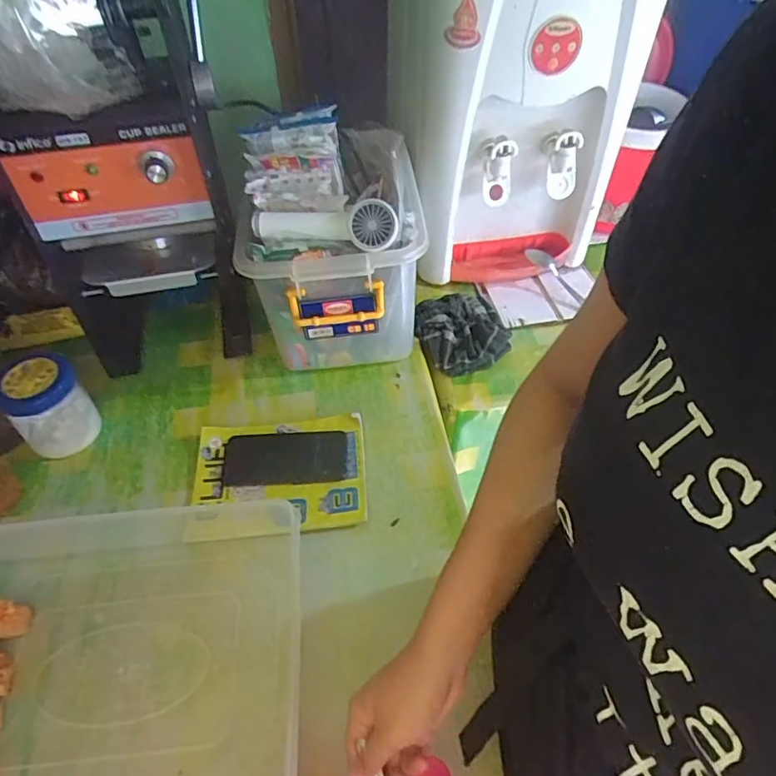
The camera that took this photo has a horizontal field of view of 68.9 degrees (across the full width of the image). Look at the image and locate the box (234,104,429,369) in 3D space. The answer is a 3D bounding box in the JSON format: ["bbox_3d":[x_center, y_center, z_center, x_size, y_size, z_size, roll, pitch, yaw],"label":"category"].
[{"bbox_3d":[-0.075,-0.206,0.821,0.234,0.257,0.338,-2,47,-1],"label":"box"}]

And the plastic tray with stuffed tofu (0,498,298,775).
[{"bbox_3d":[-0.276,0.258,0.530,0.376,0.060,0.283,-5,48,-4],"label":"plastic tray with stuffed tofu"}]

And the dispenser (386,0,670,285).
[{"bbox_3d":[0.182,-0.452,0.888,0.316,0.490,0.305,-6,48,-5],"label":"dispenser"}]

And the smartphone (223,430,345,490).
[{"bbox_3d":[-0.129,0.086,0.714,0.150,0.015,0.081,-3,47,-3],"label":"smartphone"}]

